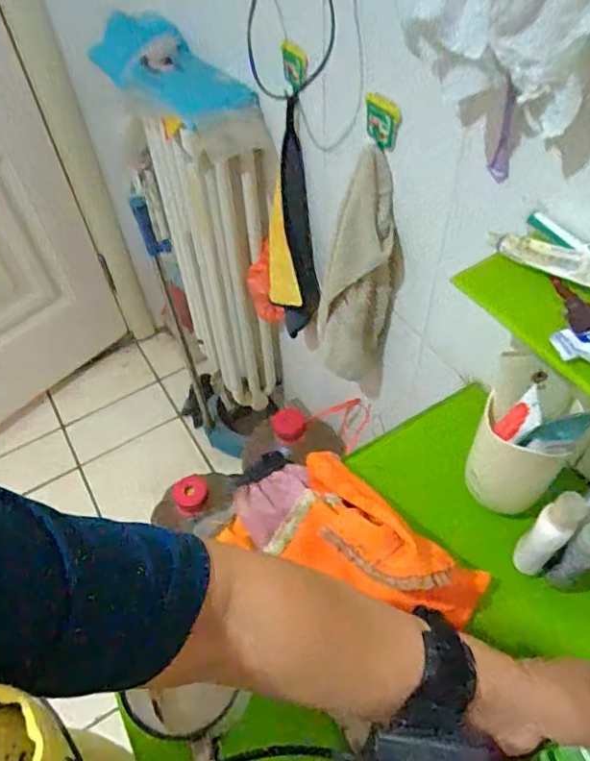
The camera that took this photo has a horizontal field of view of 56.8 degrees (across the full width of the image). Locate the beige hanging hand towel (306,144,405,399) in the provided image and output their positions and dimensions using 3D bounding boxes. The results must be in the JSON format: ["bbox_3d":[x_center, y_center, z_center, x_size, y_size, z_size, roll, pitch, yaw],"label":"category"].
[{"bbox_3d":[0.083,-0.121,0.772,0.122,0.361,0.056,10,52,11],"label":"beige hanging hand towel"}]

